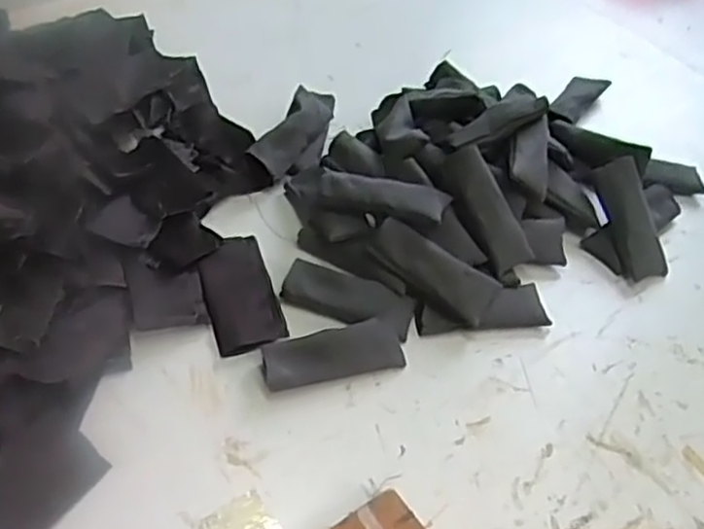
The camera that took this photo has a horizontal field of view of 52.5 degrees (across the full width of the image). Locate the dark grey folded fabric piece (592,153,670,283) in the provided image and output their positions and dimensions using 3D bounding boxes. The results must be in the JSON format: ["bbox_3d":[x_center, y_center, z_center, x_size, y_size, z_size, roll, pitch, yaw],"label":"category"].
[{"bbox_3d":[0.242,-0.039,0.617,0.035,0.020,0.105,-17,87,-20],"label":"dark grey folded fabric piece"}]

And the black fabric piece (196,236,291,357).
[{"bbox_3d":[-0.090,0.020,0.567,0.054,0.007,0.113,-12,52,-16],"label":"black fabric piece"}]

